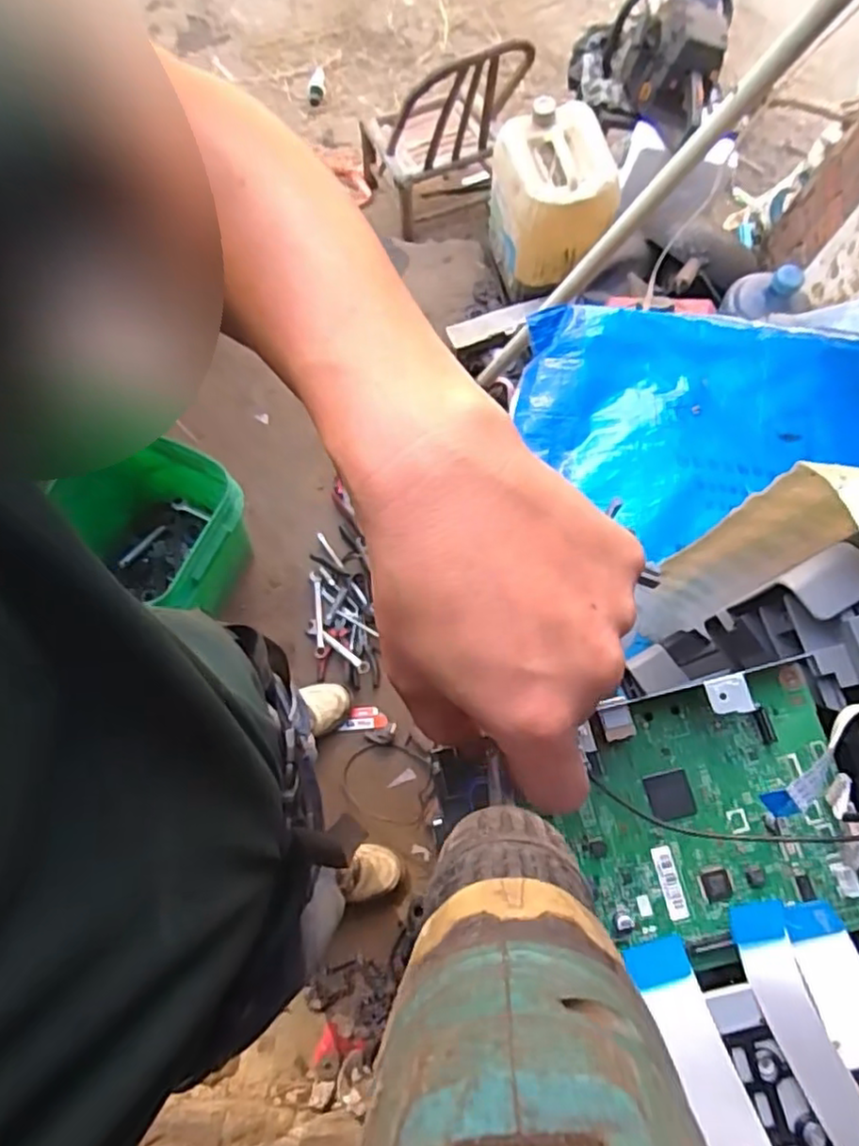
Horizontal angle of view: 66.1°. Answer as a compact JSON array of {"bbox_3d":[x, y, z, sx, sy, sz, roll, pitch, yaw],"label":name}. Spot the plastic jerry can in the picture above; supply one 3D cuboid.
[{"bbox_3d":[0.260,-0.823,1.474,0.238,0.260,0.280,1,75,-2],"label":"plastic jerry can"}]

